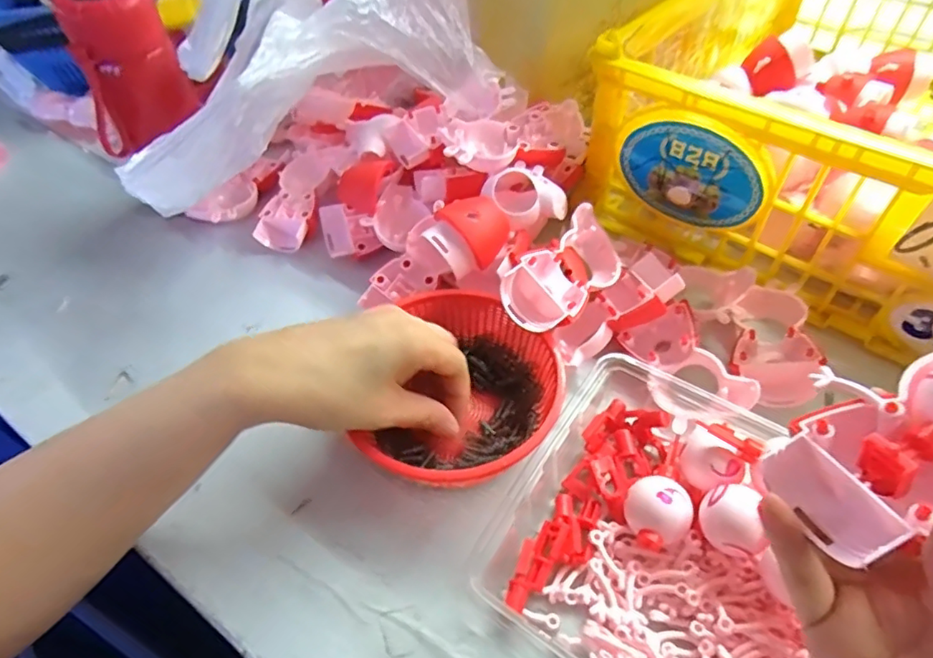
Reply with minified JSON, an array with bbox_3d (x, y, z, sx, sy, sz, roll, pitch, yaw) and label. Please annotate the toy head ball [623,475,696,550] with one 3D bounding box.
[{"bbox_3d":[0.101,0.097,0.298,0.031,0.027,0.032,-1,50,2],"label":"toy head ball"}]

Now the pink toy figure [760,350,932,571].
[{"bbox_3d":[0.165,0.038,0.196,0.099,0.036,0.063,-35,36,-10],"label":"pink toy figure"}]

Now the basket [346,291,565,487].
[{"bbox_3d":[0.000,0.040,0.354,0.113,0.043,0.137,8,51,9],"label":"basket"}]

